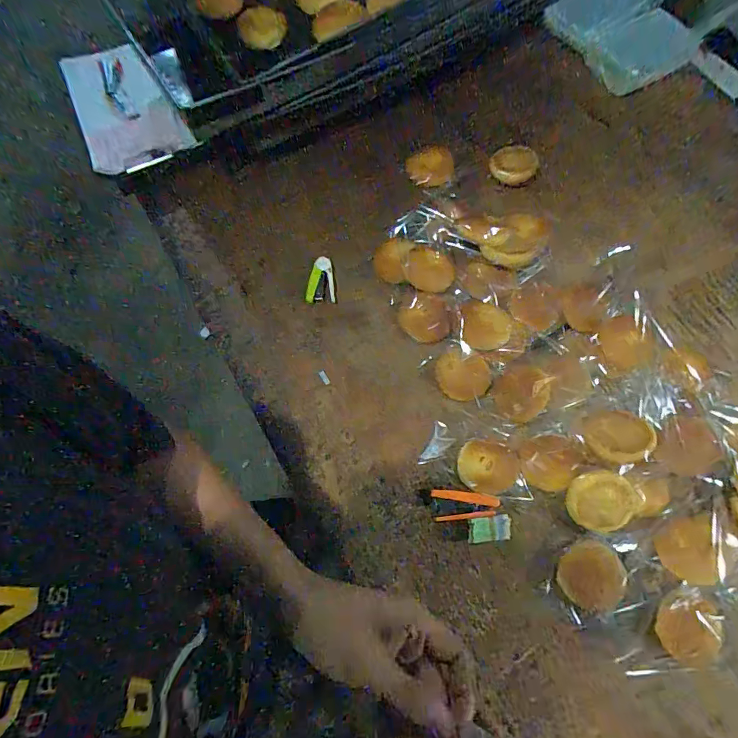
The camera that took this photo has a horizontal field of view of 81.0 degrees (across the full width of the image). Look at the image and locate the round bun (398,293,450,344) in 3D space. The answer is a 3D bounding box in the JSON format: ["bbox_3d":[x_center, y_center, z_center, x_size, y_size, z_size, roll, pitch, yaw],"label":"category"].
[{"bbox_3d":[0.100,-0.087,0.752,0.085,0.021,0.085,-1,82,9],"label":"round bun"}]

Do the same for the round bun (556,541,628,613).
[{"bbox_3d":[0.316,0.292,0.611,0.082,0.018,0.088,1,69,-2],"label":"round bun"}]

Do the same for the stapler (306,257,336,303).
[{"bbox_3d":[-0.088,-0.158,0.768,0.051,0.018,0.083,-5,69,-4],"label":"stapler"}]

